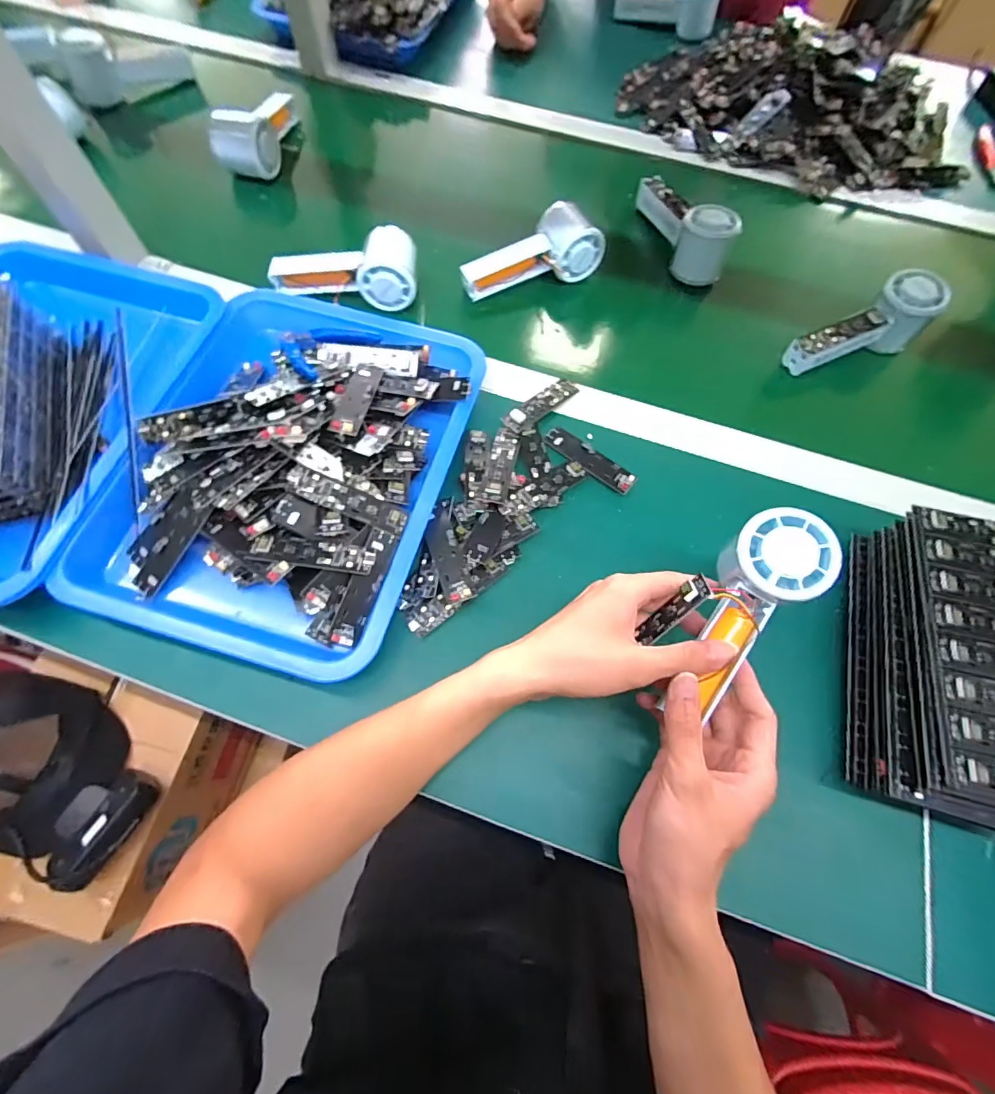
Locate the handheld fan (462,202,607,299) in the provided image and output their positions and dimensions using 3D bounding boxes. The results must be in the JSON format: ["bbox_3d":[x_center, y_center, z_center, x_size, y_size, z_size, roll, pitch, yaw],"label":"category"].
[{"bbox_3d":[0.038,-0.312,0.527,0.147,0.045,0.076,-33,72,-15],"label":"handheld fan"}]

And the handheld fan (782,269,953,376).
[{"bbox_3d":[0.383,-0.225,0.500,0.160,0.059,0.057,-30,71,-13],"label":"handheld fan"}]

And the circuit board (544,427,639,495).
[{"bbox_3d":[0.084,-0.081,0.446,0.091,0.006,0.026,37,71,13],"label":"circuit board"}]

